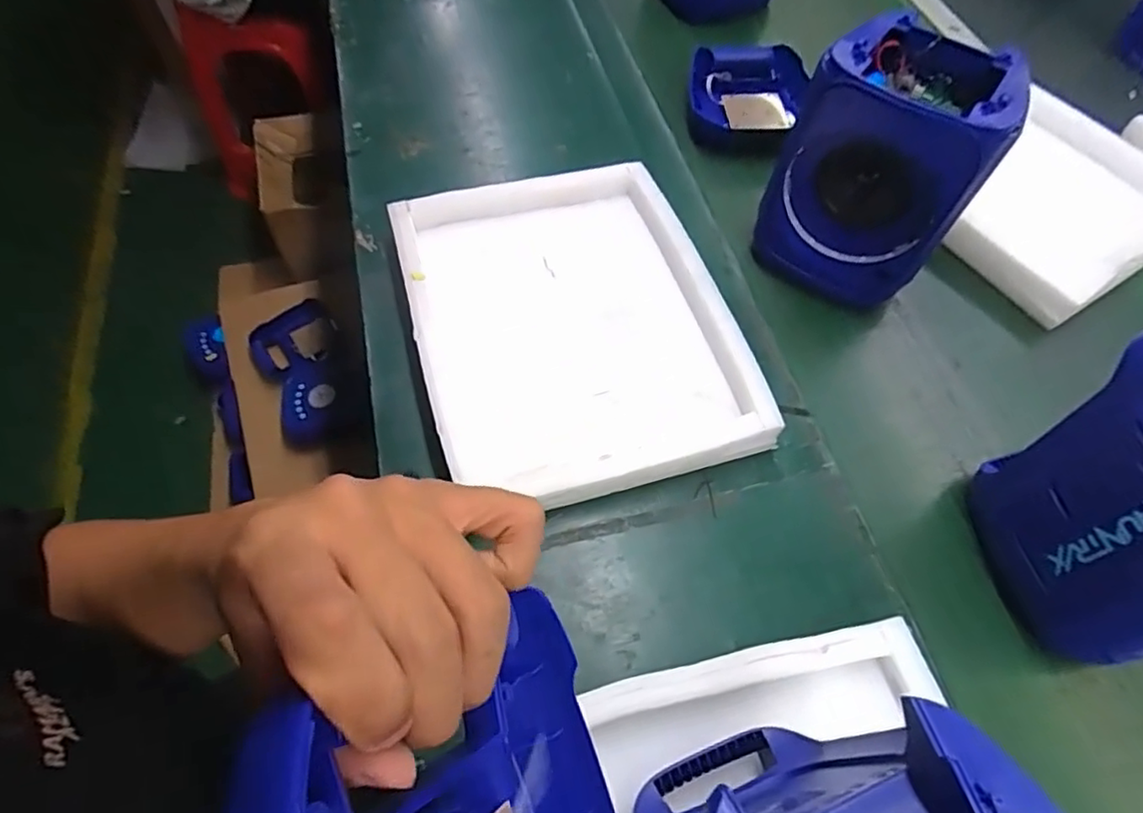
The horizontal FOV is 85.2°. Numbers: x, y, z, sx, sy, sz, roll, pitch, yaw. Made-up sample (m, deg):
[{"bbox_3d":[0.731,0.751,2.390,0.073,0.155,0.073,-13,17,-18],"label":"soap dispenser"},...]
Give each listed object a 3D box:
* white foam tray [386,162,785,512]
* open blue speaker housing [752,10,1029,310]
[{"bbox_3d":[-0.006,-0.083,0.596,0.291,0.067,0.347,-13,61,-11],"label":"white foam tray"},{"bbox_3d":[0.302,-0.231,0.619,0.163,0.209,0.144,29,60,19],"label":"open blue speaker housing"}]

